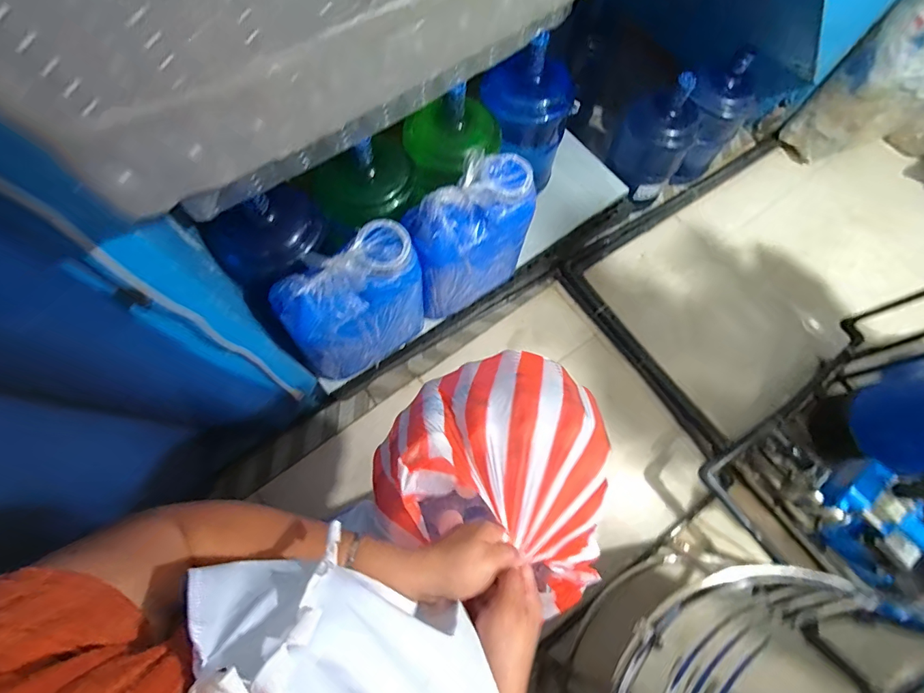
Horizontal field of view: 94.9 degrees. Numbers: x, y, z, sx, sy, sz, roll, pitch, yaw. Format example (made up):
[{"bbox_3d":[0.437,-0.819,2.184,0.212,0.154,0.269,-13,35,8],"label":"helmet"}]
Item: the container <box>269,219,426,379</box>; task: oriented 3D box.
[{"bbox_3d":[-0.256,-0.095,1.057,0.318,0.392,0.158,-29,75,-11],"label":"container"}]

